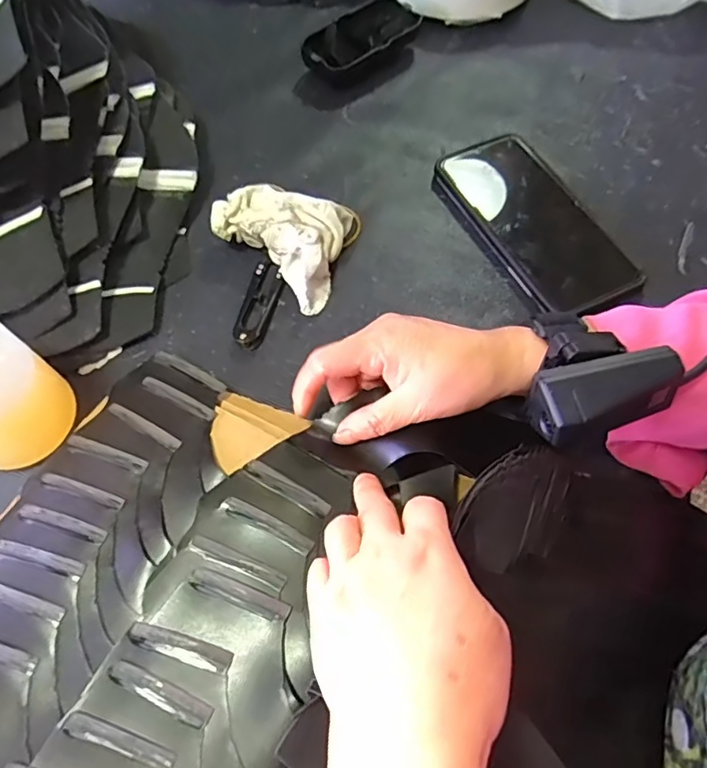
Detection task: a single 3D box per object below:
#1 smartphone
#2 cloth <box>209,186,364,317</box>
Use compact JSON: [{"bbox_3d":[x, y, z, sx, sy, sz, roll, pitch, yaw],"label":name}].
[{"bbox_3d":[0.127,-0.119,0.396,0.080,0.016,0.165,-23,65,-10],"label":"smartphone"},{"bbox_3d":[-0.051,-0.106,0.380,0.091,0.039,0.092,16,63,10],"label":"cloth"}]

